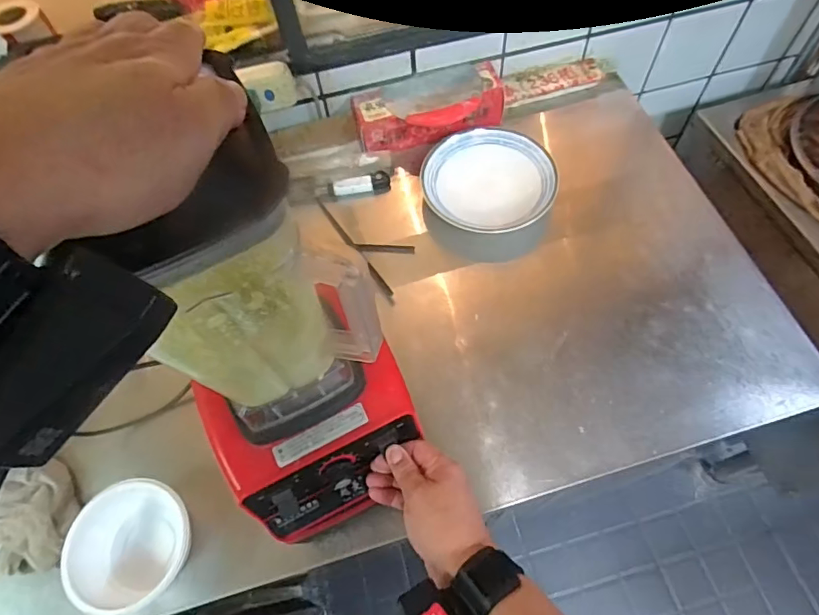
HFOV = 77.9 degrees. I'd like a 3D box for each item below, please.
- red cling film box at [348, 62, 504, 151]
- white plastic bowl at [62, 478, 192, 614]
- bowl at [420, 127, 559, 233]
[{"bbox_3d":[0.032,-0.318,0.805,0.230,0.061,0.080,-11,63,-2],"label":"red cling film box"},{"bbox_3d":[-0.308,0.262,0.561,0.113,0.063,0.118,-1,63,3],"label":"white plastic bowl"},{"bbox_3d":[0.119,-0.194,0.765,0.190,0.033,0.176,-1,63,3],"label":"bowl"}]

